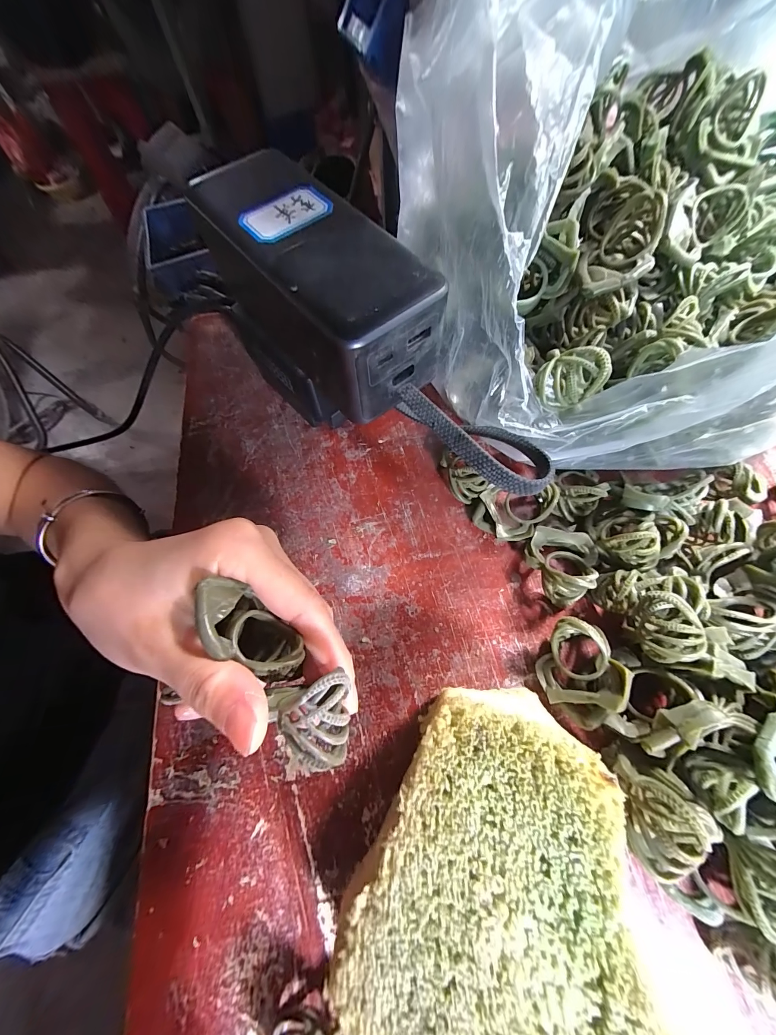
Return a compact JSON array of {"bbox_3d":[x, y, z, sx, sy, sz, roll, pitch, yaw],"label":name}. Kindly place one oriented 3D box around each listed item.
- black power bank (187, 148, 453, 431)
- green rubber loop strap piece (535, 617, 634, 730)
[{"bbox_3d":[-0.036,-0.106,0.153,0.050,0.056,0.123,-41,72,-12],"label":"black power bank"},{"bbox_3d":[0.086,0.070,0.151,0.029,0.028,0.041,16,69,10],"label":"green rubber loop strap piece"}]

